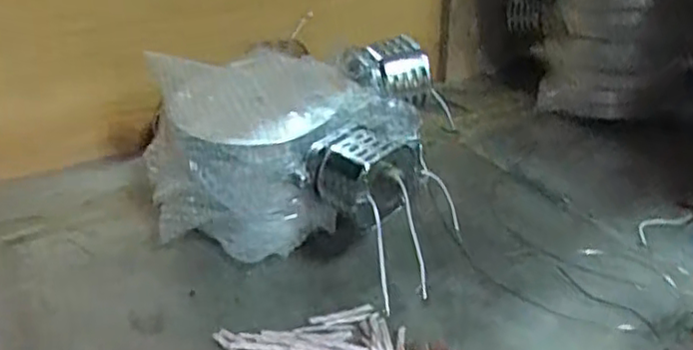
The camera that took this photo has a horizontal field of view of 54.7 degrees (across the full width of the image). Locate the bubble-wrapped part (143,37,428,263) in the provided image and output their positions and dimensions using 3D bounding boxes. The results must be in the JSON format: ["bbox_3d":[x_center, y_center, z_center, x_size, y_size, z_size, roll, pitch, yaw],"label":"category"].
[{"bbox_3d":[-0.051,-0.021,0.486,0.199,0.126,0.139,12,32,20],"label":"bubble-wrapped part"}]

